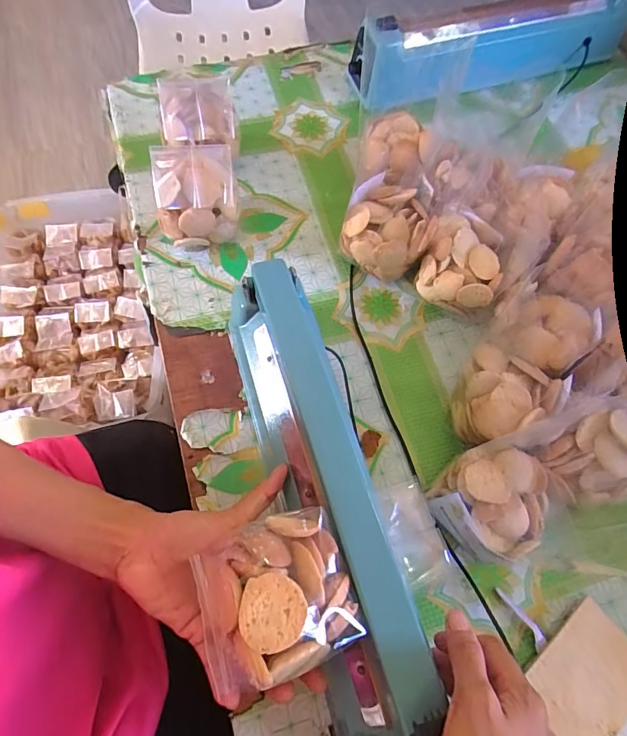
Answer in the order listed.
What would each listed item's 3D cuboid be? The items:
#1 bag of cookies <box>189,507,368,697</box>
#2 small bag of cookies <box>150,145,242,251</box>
[{"bbox_3d":[-0.022,0.132,0.256,0.087,0.033,0.082,-18,70,-9],"label":"bag of cookies"},{"bbox_3d":[-0.123,-0.179,0.476,0.084,0.094,0.061,-5,69,-4],"label":"small bag of cookies"}]

